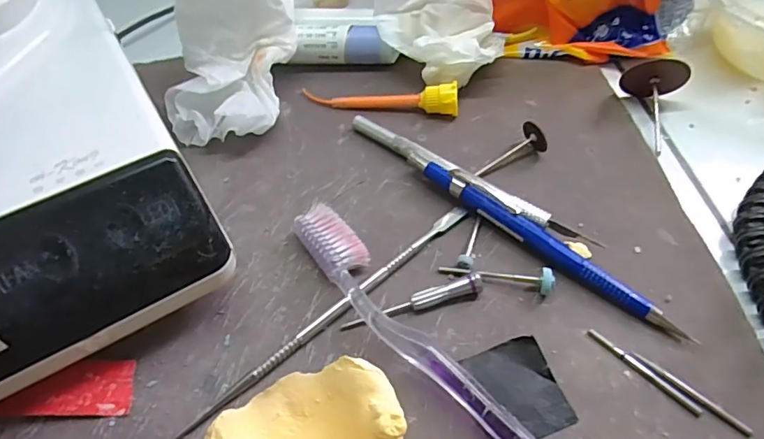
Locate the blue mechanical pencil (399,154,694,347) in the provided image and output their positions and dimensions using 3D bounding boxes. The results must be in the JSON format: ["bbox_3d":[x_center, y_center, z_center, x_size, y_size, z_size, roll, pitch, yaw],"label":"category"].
[{"bbox_3d":[0.064,0.007,0.221,0.135,0.011,0.012,37,63,26],"label":"blue mechanical pencil"}]

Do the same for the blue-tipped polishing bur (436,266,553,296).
[{"bbox_3d":[0.048,0.021,0.212,0.046,0.010,0.009,15,55,13],"label":"blue-tipped polishing bur"}]

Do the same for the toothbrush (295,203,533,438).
[{"bbox_3d":[0.023,0.057,0.183,0.020,0.014,0.185,-32,58,-20],"label":"toothbrush"}]

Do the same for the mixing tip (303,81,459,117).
[{"bbox_3d":[-0.002,-0.069,0.281,0.088,0.016,0.012,9,54,9],"label":"mixing tip"}]

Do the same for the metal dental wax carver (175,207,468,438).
[{"bbox_3d":[-0.018,0.037,0.206,0.149,0.005,0.006,-37,60,-23],"label":"metal dental wax carver"}]

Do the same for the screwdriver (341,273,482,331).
[{"bbox_3d":[0.012,0.034,0.205,0.058,0.009,0.006,-14,54,-8],"label":"screwdriver"}]

